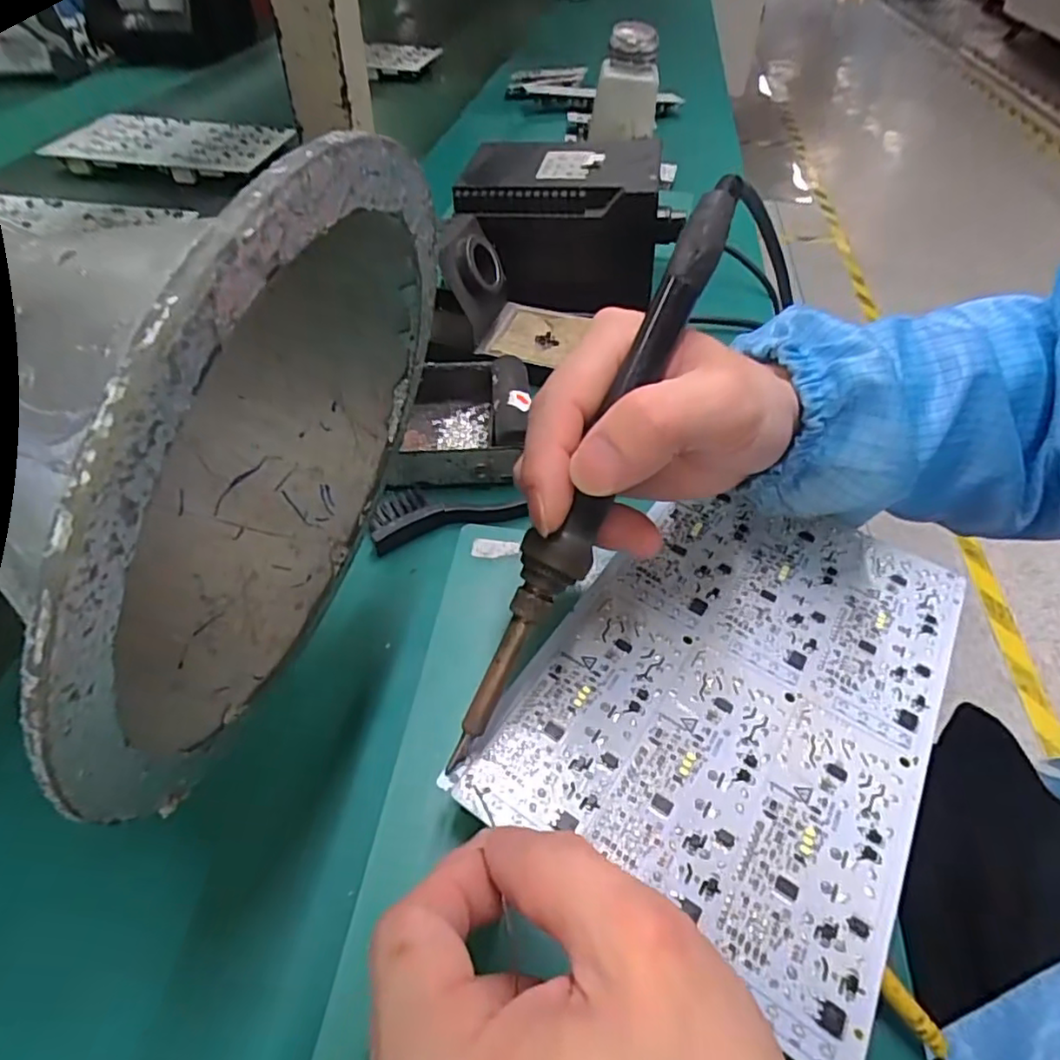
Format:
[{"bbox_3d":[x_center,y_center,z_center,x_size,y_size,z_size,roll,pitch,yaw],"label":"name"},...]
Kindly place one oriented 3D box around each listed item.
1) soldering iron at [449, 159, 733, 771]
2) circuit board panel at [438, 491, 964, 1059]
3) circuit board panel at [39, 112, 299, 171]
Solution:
[{"bbox_3d":[0.020,-0.016,0.195,0.018,0.018,0.201,25,93,23],"label":"soldering iron"},{"bbox_3d":[0.079,0.052,0.239,0.136,0.004,0.197,28,51,19],"label":"circuit board panel"},{"bbox_3d":[-0.373,-0.417,0.657,0.209,0.009,0.137,4,48,-1],"label":"circuit board panel"}]

